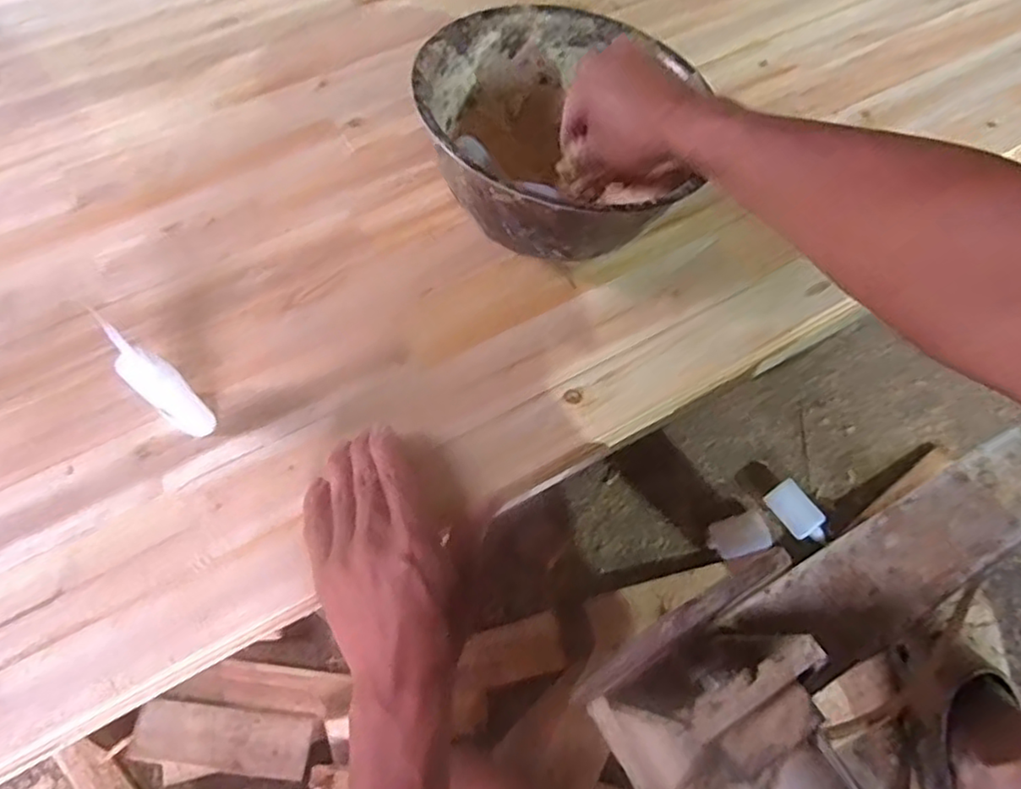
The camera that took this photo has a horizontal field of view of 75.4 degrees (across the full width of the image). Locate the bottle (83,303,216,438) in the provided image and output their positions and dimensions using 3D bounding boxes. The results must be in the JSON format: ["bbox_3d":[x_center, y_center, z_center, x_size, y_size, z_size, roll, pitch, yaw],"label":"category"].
[{"bbox_3d":[-0.228,-0.008,0.428,0.028,0.118,0.027,37,67,18],"label":"bottle"}]

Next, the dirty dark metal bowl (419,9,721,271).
[{"bbox_3d":[0.035,-0.206,0.539,0.200,0.120,0.229,13,59,6],"label":"dirty dark metal bowl"}]

